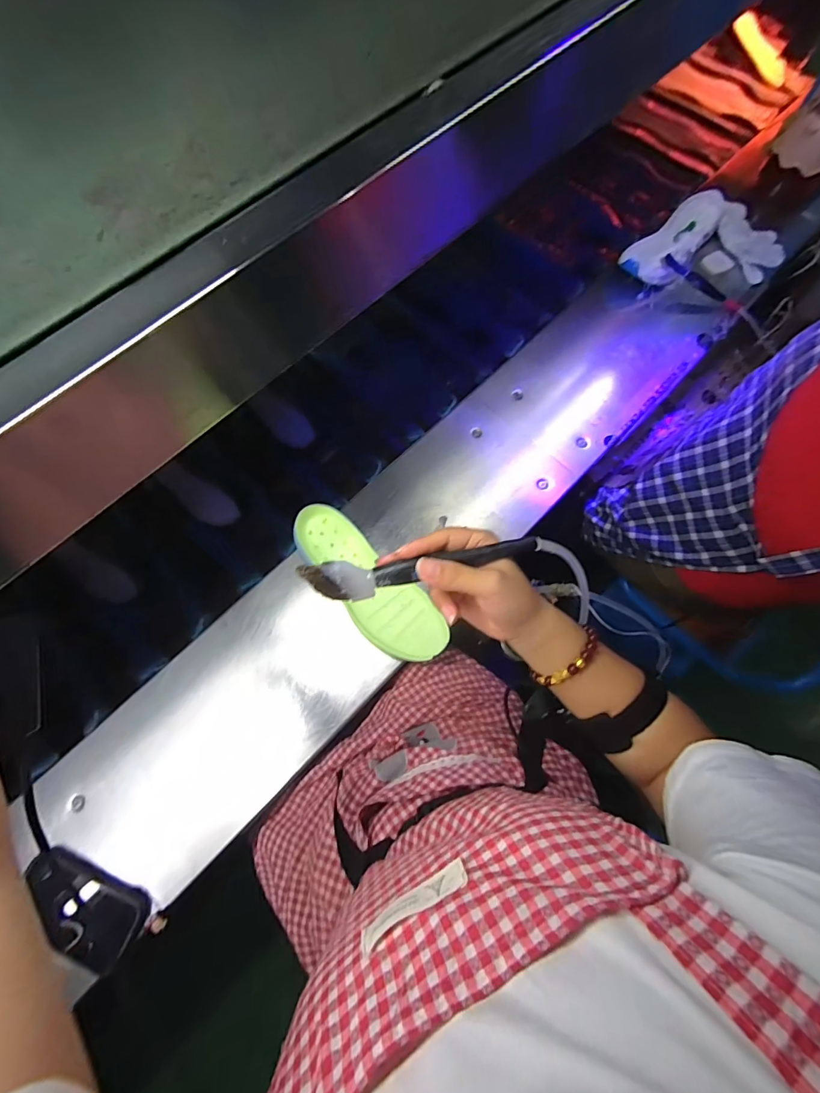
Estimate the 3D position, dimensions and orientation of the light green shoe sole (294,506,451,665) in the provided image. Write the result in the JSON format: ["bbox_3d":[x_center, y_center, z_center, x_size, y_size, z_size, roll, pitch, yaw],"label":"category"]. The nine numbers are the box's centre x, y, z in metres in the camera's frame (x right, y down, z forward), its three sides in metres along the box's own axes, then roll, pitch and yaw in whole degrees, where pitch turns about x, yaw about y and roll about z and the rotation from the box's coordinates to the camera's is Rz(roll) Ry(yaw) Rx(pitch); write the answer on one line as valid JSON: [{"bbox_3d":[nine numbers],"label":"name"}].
[{"bbox_3d":[-0.061,0.050,0.615,0.095,0.029,0.278,-40,78,-12],"label":"light green shoe sole"}]

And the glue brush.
[{"bbox_3d":[0.011,0.015,0.307,0.171,0.023,0.024,-10,74,-4],"label":"glue brush"}]

